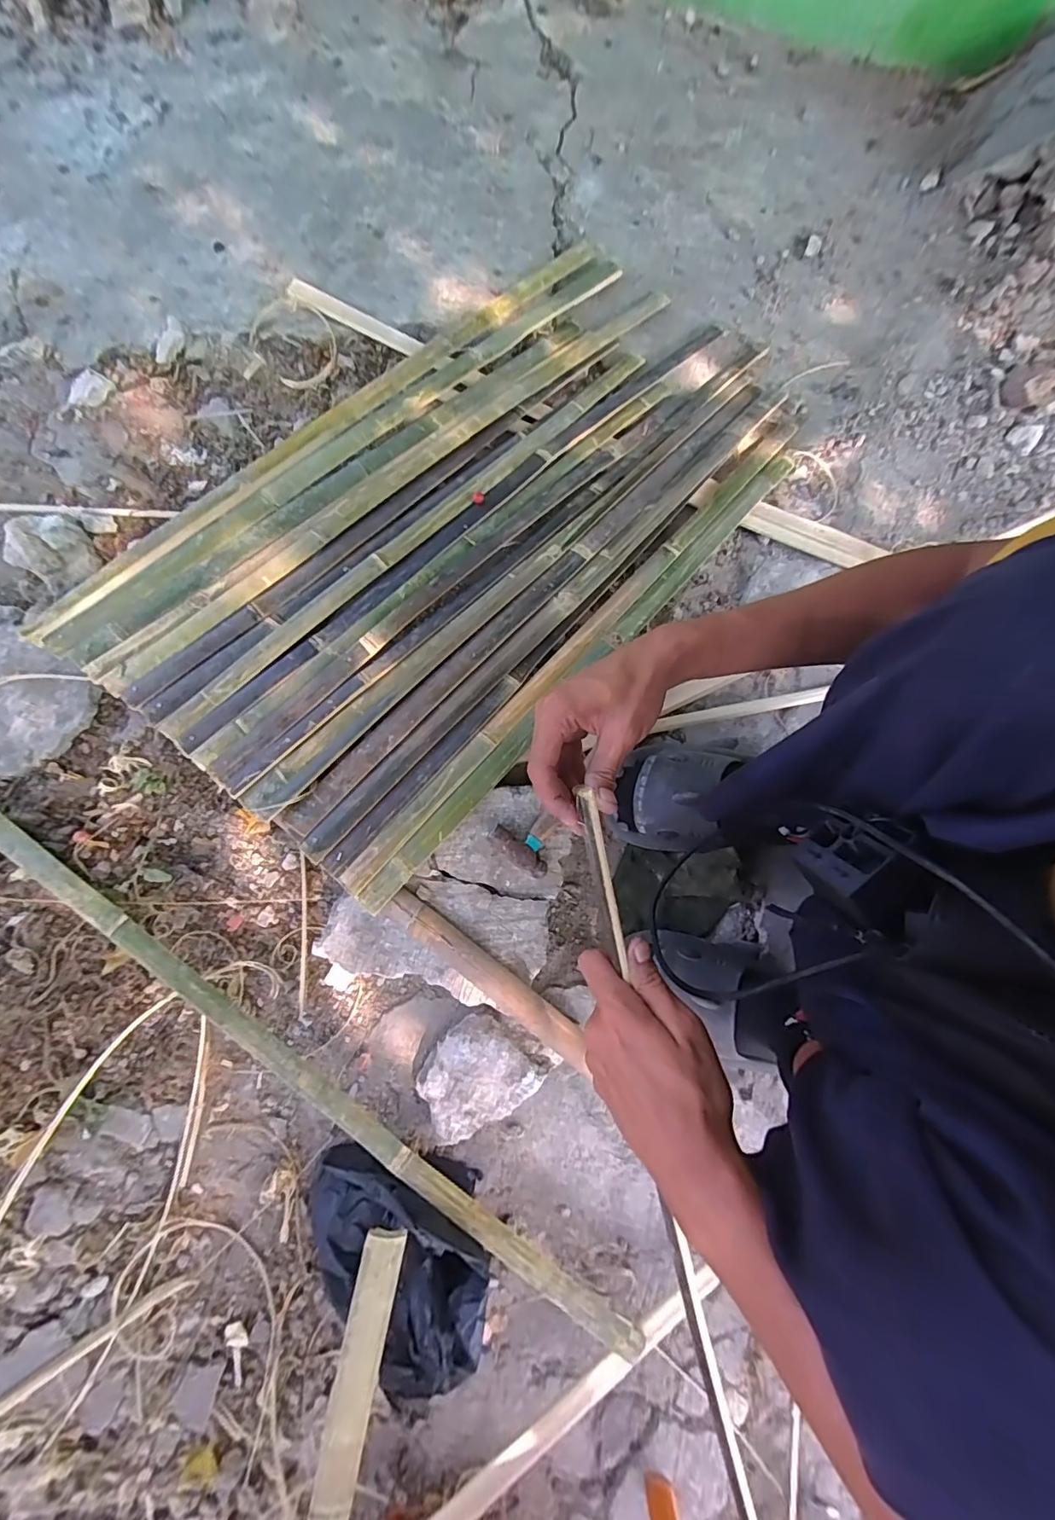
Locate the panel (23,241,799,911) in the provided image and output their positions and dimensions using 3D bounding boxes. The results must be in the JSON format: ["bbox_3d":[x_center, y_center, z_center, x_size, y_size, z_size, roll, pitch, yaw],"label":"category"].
[{"bbox_3d":[-0.059,-0.356,0.693,0.537,0.046,0.985,40,79,9],"label":"panel"}]

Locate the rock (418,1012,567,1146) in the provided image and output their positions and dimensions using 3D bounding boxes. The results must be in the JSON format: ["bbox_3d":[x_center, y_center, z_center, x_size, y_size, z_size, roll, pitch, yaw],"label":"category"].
[{"bbox_3d":[-0.055,0.352,0.574,0.144,0.056,0.106,-40,85,-12],"label":"rock"}]

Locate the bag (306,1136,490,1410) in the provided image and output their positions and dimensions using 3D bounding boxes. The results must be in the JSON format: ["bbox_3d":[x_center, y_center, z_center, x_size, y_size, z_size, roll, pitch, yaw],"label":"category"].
[{"bbox_3d":[-0.133,0.512,0.521,0.174,0.074,0.232,-43,85,-12],"label":"bag"}]

